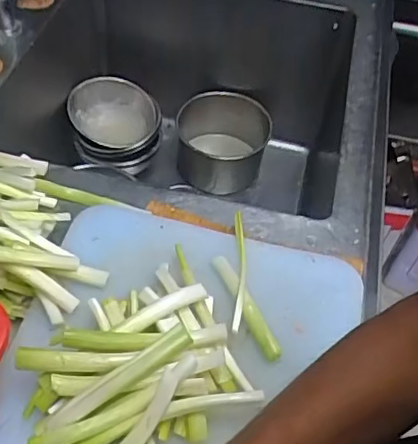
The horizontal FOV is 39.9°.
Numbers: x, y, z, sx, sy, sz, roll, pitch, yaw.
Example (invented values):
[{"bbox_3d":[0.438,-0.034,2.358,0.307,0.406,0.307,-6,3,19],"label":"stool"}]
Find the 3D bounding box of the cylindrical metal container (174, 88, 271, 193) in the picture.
[{"bbox_3d":[0.030,-0.164,1.237,0.191,0.157,0.190,3,52,-4],"label":"cylindrical metal container"}]

